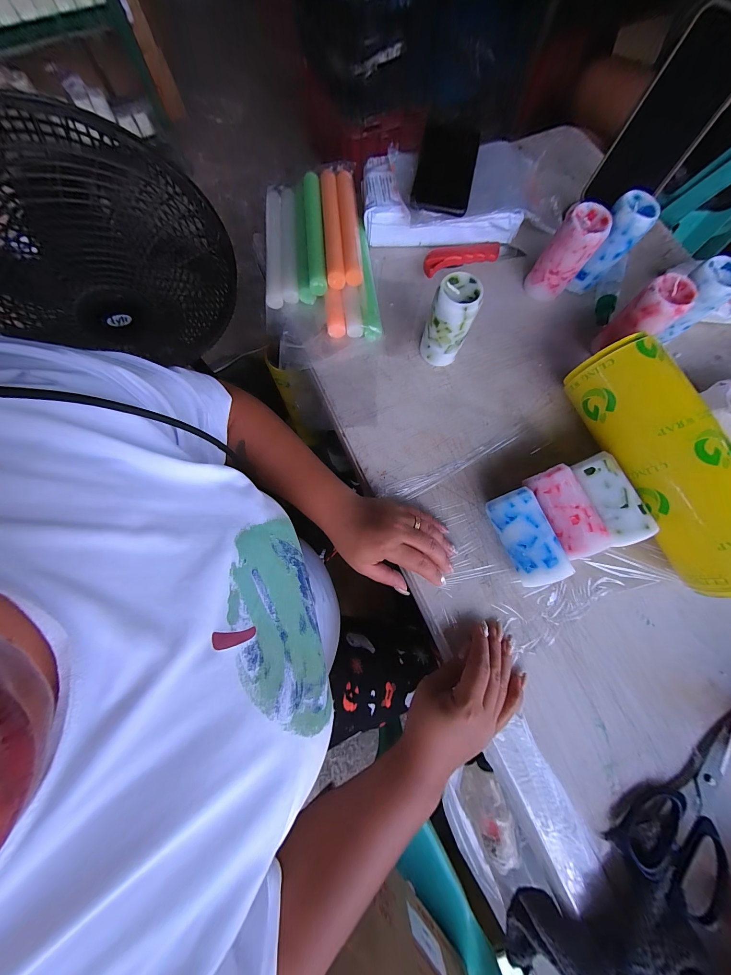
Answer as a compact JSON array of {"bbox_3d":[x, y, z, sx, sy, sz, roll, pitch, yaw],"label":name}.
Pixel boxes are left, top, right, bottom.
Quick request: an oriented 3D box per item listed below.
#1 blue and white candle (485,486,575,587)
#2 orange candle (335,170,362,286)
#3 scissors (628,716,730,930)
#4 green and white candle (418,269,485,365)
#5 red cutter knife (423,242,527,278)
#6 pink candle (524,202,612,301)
[{"bbox_3d":[0.166,0.054,0.331,0.044,0.052,0.094,-21,77,-5],"label":"blue and white candle"},{"bbox_3d":[-0.022,-0.355,0.420,0.026,0.025,0.188,-5,76,-3],"label":"orange candle"},{"bbox_3d":[0.310,0.292,0.292,0.071,0.019,0.163,33,77,6],"label":"scissors"},{"bbox_3d":[0.099,-0.193,0.369,0.048,0.097,0.044,0,76,-2],"label":"green and white candle"},{"bbox_3d":[0.154,-0.334,0.442,0.153,0.019,0.033,-20,77,-6],"label":"red cutter knife"},{"bbox_3d":[0.254,-0.295,0.398,0.053,0.096,0.047,35,78,7],"label":"pink candle"}]

